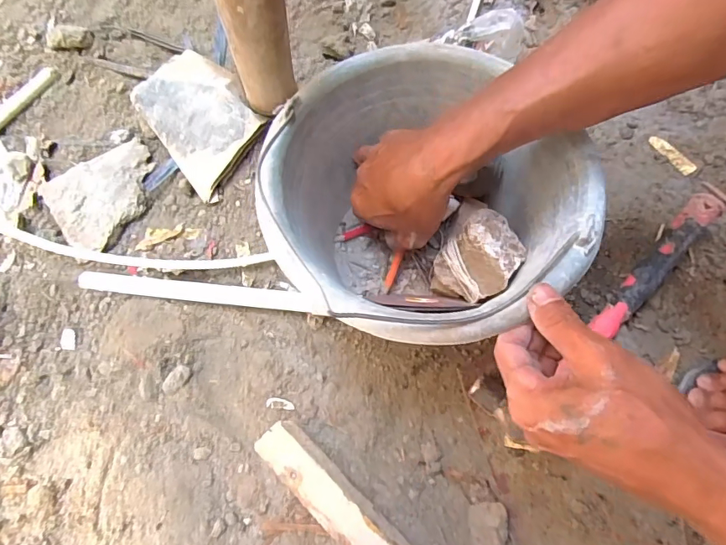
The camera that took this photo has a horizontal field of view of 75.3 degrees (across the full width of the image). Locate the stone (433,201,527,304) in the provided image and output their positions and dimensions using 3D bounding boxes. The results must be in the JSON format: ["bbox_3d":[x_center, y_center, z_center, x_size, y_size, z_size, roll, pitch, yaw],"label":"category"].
[{"bbox_3d":[0.102,-0.015,0.414,0.066,0.059,0.069,23,75,10],"label":"stone"}]

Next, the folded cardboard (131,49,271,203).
[{"bbox_3d":[-0.197,-0.192,0.573,0.117,0.034,0.180,-38,74,-9],"label":"folded cardboard"}]

